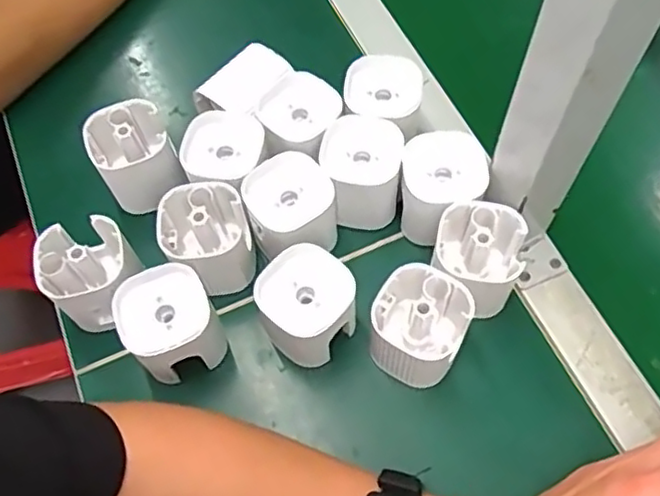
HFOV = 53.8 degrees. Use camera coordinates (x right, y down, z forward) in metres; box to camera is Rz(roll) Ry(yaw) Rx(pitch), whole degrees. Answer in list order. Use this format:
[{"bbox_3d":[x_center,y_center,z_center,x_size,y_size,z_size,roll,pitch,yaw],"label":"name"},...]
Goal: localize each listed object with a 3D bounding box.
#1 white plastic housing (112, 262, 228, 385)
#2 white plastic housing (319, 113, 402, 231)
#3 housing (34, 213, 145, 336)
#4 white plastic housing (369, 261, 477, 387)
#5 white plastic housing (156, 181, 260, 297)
[{"bbox_3d":[-0.099,0.052,0.414,0.056,0.066,0.056,-22,63,-10],"label":"white plastic housing"},{"bbox_3d":[0.022,-0.051,0.454,0.051,0.064,0.053,-7,61,-1],"label":"white plastic housing"},{"bbox_3d":[-0.153,0.022,0.430,0.057,0.069,0.059,-30,64,-13],"label":"housing"},{"bbox_3d":[0.056,0.050,0.404,0.057,0.064,0.056,30,67,17],"label":"white plastic housing"},{"bbox_3d":[-0.081,-0.004,0.439,0.056,0.066,0.055,-1,61,2],"label":"white plastic housing"}]

